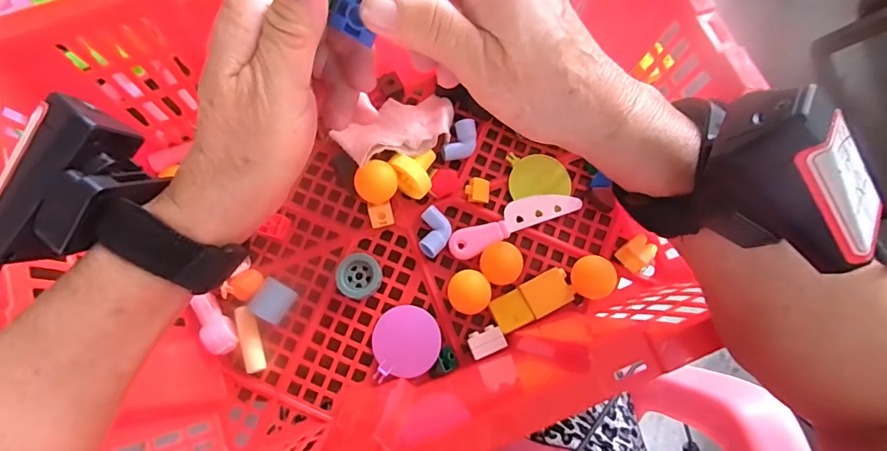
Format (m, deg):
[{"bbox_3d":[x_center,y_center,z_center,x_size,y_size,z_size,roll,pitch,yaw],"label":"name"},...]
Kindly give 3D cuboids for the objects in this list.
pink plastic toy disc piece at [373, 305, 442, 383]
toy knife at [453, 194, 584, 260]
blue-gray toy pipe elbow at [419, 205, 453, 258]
[{"bbox_3d":[-0.031,0.098,0.387,0.055,0.012,0.058,0,74,-1],"label":"pink plastic toy disc piece"},{"bbox_3d":[0.064,-0.005,0.419,0.124,0.007,0.029,-24,76,-8],"label":"toy knife"},{"bbox_3d":[-0.007,0.006,0.412,0.027,0.014,0.044,3,74,-1],"label":"blue-gray toy pipe elbow"}]

